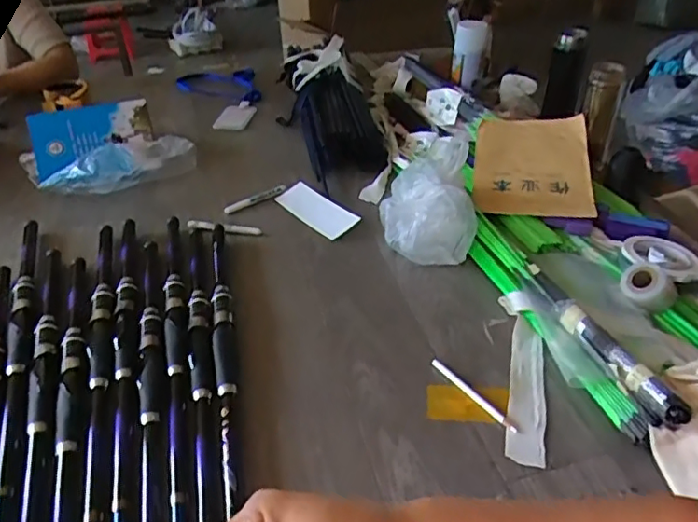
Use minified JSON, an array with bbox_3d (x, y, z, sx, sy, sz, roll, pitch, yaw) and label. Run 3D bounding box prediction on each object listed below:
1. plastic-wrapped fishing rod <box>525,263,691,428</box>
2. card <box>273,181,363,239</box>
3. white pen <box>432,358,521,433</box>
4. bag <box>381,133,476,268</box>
[{"bbox_3d":[0.287,0.083,0.682,0.031,0.030,0.270,-12,39,-14],"label":"plastic-wrapped fishing rod"},{"bbox_3d":[-0.054,-0.089,1.000,0.069,0.011,0.170,-40,49,-19],"label":"card"},{"bbox_3d":[0.141,0.152,0.668,0.011,0.007,0.130,-22,41,-28],"label":"white pen"},{"bbox_3d":[0.123,-0.098,0.925,0.136,0.112,0.181,2,36,1],"label":"bag"}]

